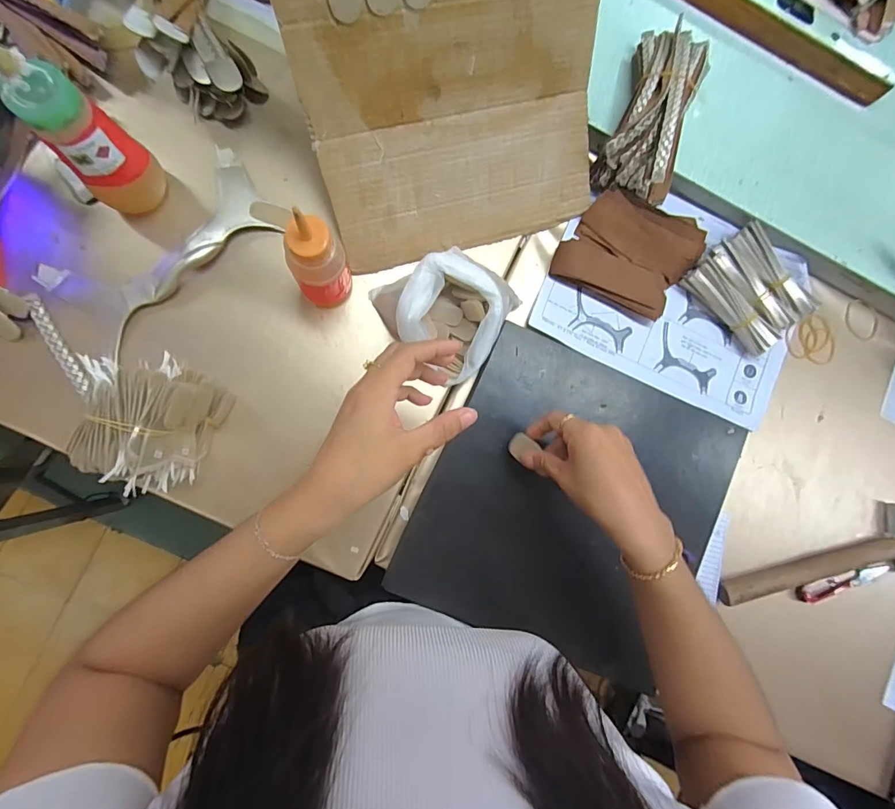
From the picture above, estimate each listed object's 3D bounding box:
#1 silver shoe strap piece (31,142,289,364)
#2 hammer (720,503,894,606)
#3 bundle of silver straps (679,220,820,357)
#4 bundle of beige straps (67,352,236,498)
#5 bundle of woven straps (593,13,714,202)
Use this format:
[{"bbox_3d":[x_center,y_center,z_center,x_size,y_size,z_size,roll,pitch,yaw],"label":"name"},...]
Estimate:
[{"bbox_3d":[-0.280,-0.157,0.419,0.223,0.018,0.107,-41,92,-7],"label":"silver shoe strap piece"},{"bbox_3d":[0.420,0.188,0.474,0.242,0.024,0.076,-16,89,-7],"label":"hammer"},{"bbox_3d":[0.349,-0.133,0.480,0.096,0.024,0.122,-44,94,-5],"label":"bundle of silver straps"},{"bbox_3d":[-0.254,0.019,0.368,0.071,0.112,0.112,18,85,-5],"label":"bundle of beige straps"},{"bbox_3d":[0.227,-0.318,0.446,0.083,0.059,0.177,18,85,-5],"label":"bundle of woven straps"}]

